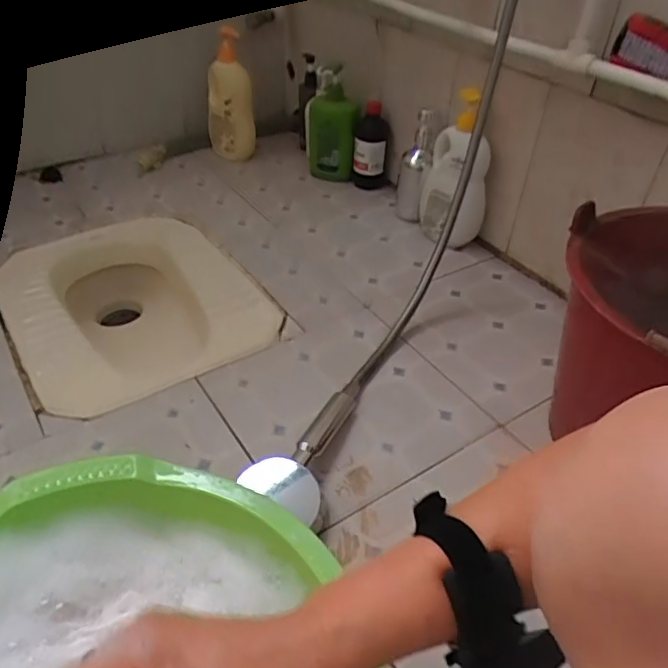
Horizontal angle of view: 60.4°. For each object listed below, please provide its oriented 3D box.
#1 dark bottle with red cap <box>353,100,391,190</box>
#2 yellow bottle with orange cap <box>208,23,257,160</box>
[{"bbox_3d":[0.077,-0.383,1.182,0.073,0.168,0.073,4,40,5],"label":"dark bottle with red cap"},{"bbox_3d":[-0.233,-0.516,1.280,0.104,0.269,0.101,-6,41,-7],"label":"yellow bottle with orange cap"}]

